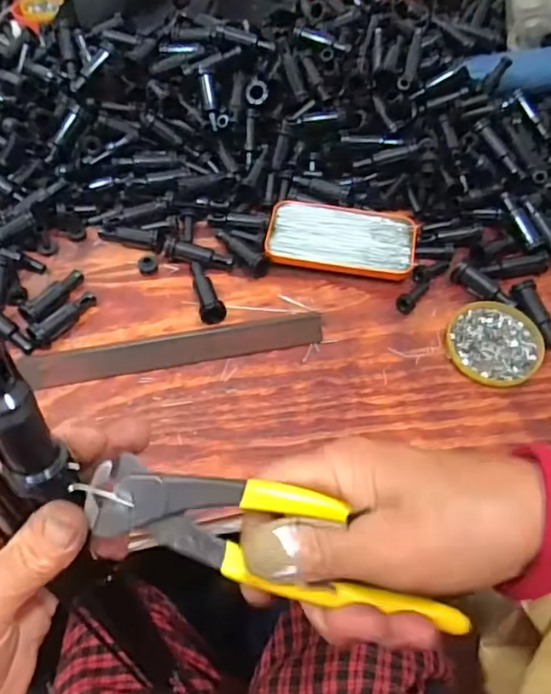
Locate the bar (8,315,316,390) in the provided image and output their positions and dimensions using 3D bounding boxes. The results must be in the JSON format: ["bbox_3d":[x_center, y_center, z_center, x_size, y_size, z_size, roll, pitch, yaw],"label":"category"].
[{"bbox_3d":[-0.087,0.002,0.511,0.258,0.016,0.027,-10,58,-8],"label":"bar"}]

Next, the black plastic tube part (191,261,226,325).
[{"bbox_3d":[-0.067,-0.054,0.545,0.022,0.017,0.068,-16,59,-12],"label":"black plastic tube part"}]

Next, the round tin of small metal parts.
[{"bbox_3d":[0.197,-0.004,0.525,0.084,0.013,0.085,1,57,-1],"label":"round tin of small metal parts"}]

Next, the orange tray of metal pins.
[{"bbox_3d":[0.067,-0.109,0.580,0.143,0.017,0.078,9,57,4],"label":"orange tray of metal pins"}]

